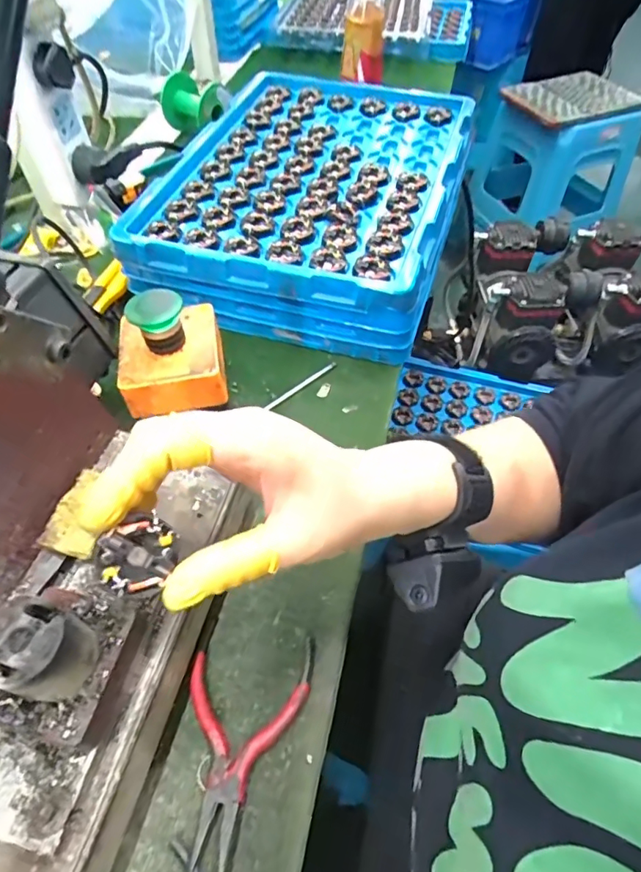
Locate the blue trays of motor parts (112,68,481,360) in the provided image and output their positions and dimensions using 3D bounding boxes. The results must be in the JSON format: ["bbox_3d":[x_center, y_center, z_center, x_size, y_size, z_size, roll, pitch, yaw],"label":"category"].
[{"bbox_3d":[0.003,-0.264,0.544,0.280,0.076,0.385,15,56,11],"label":"blue trays of motor parts"}]

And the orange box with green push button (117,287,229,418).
[{"bbox_3d":[-0.111,-0.068,0.365,0.075,0.062,0.081,-12,55,-8],"label":"orange box with green push button"}]

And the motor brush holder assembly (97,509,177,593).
[{"bbox_3d":[-0.071,0.046,0.195,0.027,0.012,0.026,-24,89,-29],"label":"motor brush holder assembly"}]

